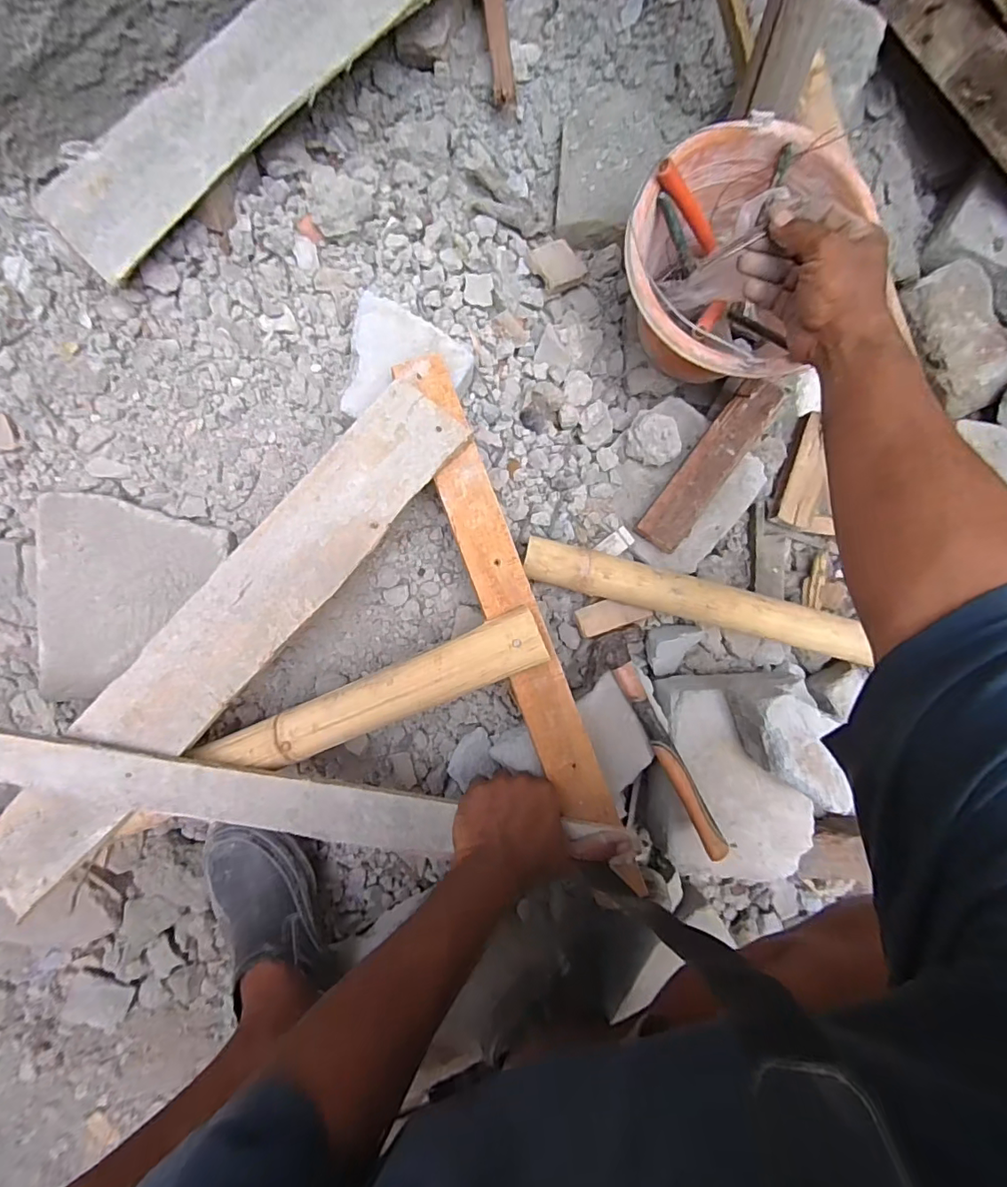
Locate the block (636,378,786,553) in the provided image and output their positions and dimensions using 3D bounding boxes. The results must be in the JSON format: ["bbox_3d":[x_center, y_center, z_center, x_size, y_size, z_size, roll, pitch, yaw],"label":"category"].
[{"bbox_3d":[0.258,-0.161,0.647,0.060,0.044,0.246,35,90,-2],"label":"block"}]

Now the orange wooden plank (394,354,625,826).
[{"bbox_3d":[0.000,-0.005,0.543,0.059,0.010,0.521,-20,89,-1],"label":"orange wooden plank"}]

